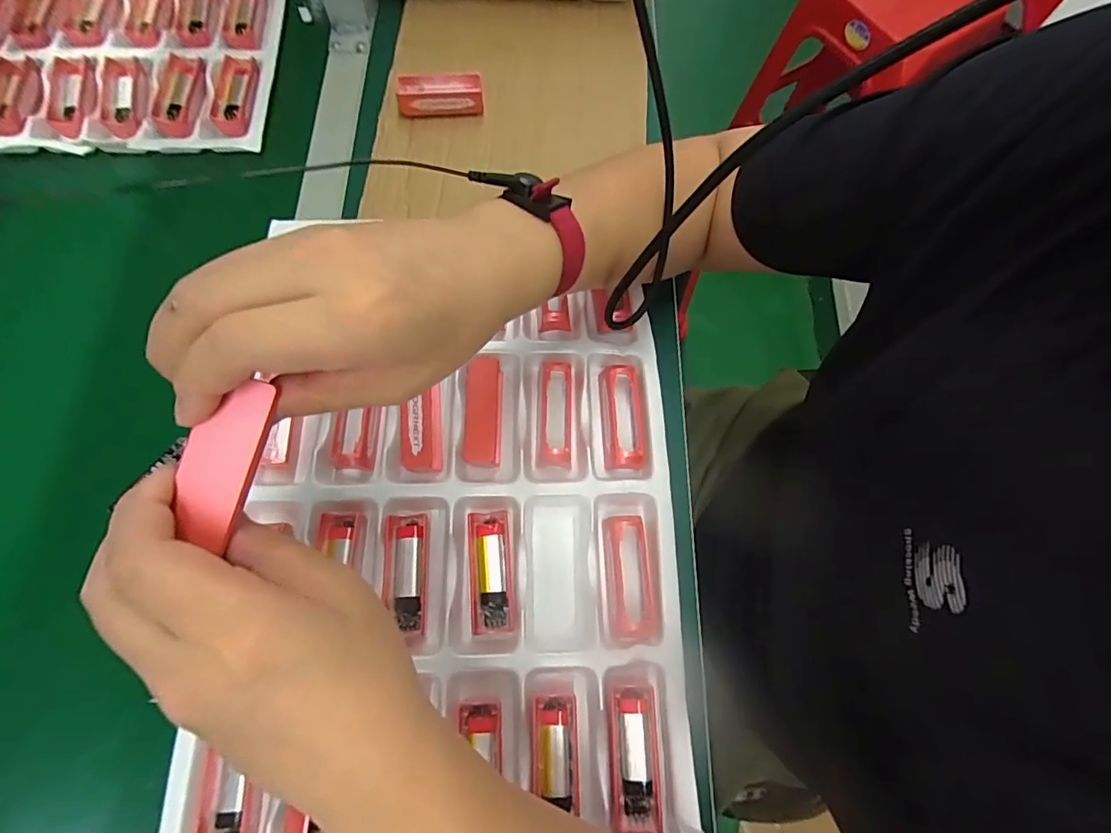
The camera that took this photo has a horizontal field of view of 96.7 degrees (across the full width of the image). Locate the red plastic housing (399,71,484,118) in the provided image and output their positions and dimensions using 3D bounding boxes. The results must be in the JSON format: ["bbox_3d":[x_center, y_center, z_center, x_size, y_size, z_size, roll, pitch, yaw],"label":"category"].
[{"bbox_3d":[-0.108,-0.303,0.466,0.077,0.023,0.031,-7,72,-5],"label":"red plastic housing"}]

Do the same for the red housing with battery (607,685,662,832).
[{"bbox_3d":[0.049,0.213,0.311,0.030,0.013,0.078,0,72,-2],"label":"red housing with battery"}]

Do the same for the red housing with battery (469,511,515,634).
[{"bbox_3d":[-0.044,0.106,0.341,0.028,0.013,0.078,-4,72,-4],"label":"red housing with battery"}]

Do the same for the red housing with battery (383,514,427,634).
[{"bbox_3d":[-0.102,0.106,0.337,0.027,0.013,0.075,-2,72,-3],"label":"red housing with battery"}]

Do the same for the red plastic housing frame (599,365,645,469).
[{"bbox_3d":[0.051,-0.001,0.378,0.030,0.024,0.078,-3,72,-3],"label":"red plastic housing frame"}]

